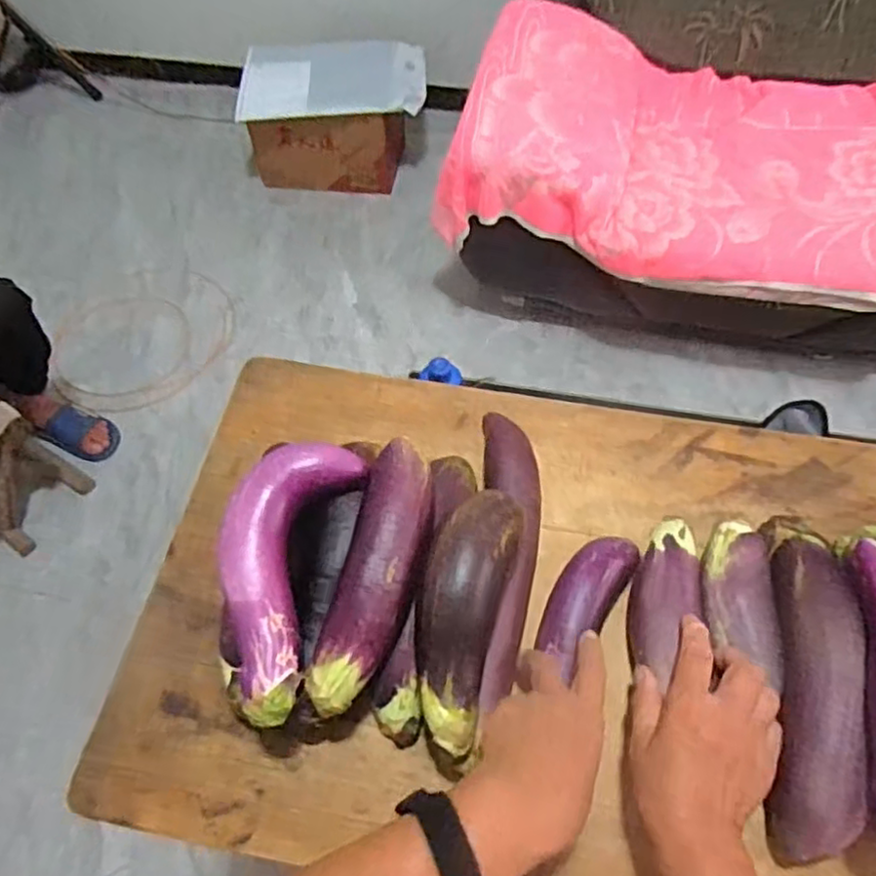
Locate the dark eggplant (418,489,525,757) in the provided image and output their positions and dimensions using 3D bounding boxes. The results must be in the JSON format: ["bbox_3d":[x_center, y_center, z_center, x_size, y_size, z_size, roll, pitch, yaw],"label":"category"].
[{"bbox_3d":[0.018,0.124,0.489,0.058,0.052,0.179,12,60,9],"label":"dark eggplant"}]

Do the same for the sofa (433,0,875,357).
[{"bbox_3d":[0.701,-0.712,1.429,1.206,0.772,0.795,13,60,10],"label":"sofa"}]

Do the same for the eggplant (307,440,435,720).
[{"bbox_3d":[-0.044,0.097,0.504,0.056,0.047,0.205,12,60,10],"label":"eggplant"}]

